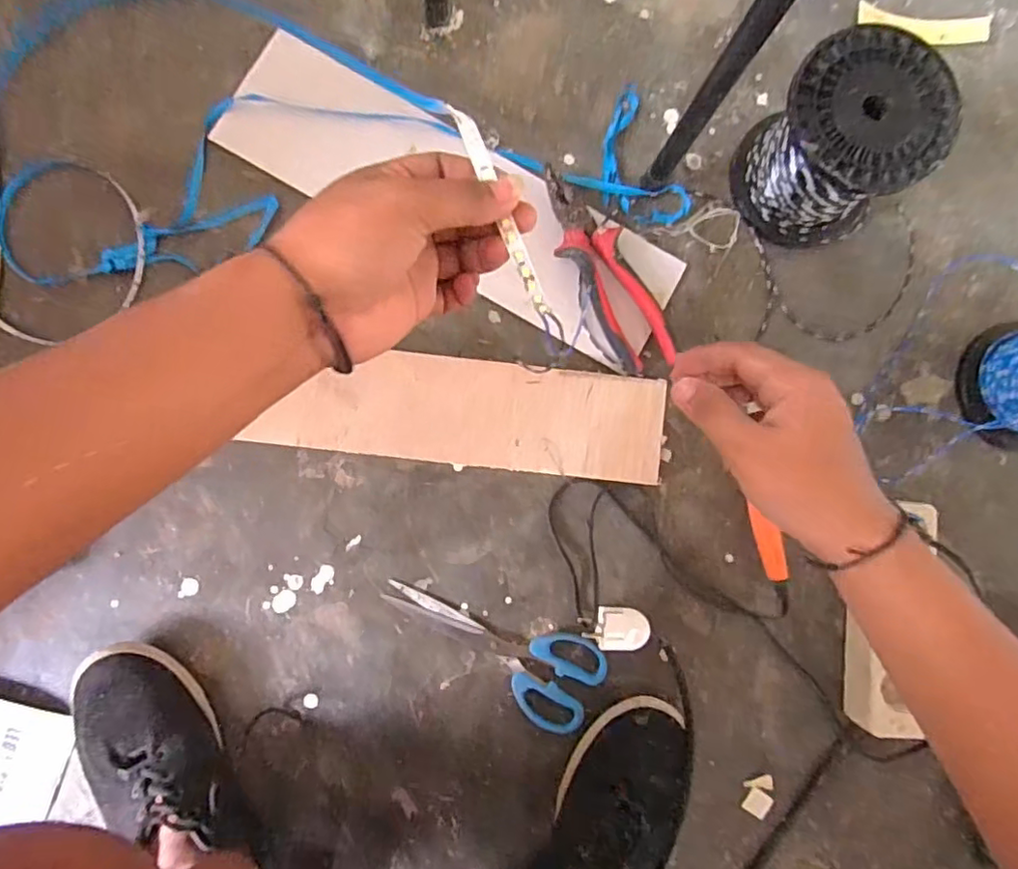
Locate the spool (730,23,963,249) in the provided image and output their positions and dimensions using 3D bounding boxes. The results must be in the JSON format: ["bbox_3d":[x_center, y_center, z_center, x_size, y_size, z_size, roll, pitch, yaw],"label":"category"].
[{"bbox_3d":[0.273,-0.240,0.513,0.125,0.120,0.124,0,88,-2],"label":"spool"}]

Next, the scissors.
[{"bbox_3d":[-0.018,0.193,0.540,0.199,0.013,0.081,23,87,-1],"label":"scissors"}]

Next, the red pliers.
[{"bbox_3d":[0.086,-0.146,0.547,0.060,0.025,0.192,-31,95,-3],"label":"red pliers"}]

